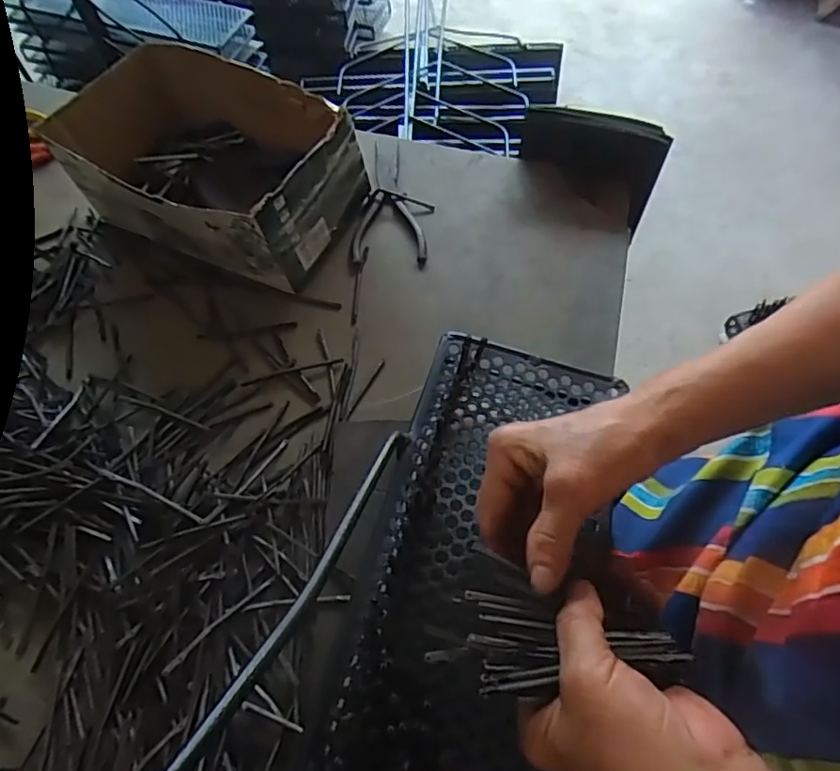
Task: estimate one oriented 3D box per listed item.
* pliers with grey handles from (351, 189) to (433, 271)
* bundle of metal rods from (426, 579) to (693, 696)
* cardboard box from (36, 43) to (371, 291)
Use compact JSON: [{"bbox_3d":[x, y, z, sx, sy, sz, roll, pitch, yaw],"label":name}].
[{"bbox_3d":[-0.028,-0.173,0.628,0.078,0.013,0.099,4,60,5],"label":"pliers with grey handles"},{"bbox_3d":[0.069,0.127,0.293,0.120,0.017,0.054,2,60,5],"label":"bundle of metal rods"},{"bbox_3d":[-0.229,-0.235,0.616,0.311,0.114,0.182,27,64,17],"label":"cardboard box"}]

